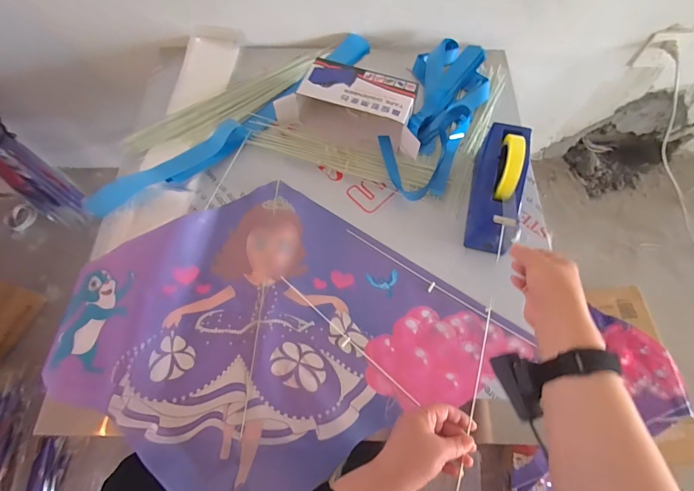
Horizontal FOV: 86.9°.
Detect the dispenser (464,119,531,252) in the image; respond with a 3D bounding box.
[{"bbox_3d":[0.253,-0.097,0.611,0.066,0.135,0.204,13,67,3],"label":"dispenser"}]

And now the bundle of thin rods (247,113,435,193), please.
[{"bbox_3d":[-0.021,-0.181,0.695,0.369,0.028,0.067,19,67,6],"label":"bundle of thin rods"}]

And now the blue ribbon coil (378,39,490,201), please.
[{"bbox_3d":[0.181,-0.267,0.739,0.162,0.038,0.408,21,67,7],"label":"blue ribbon coil"}]

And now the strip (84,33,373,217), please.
[{"bbox_3d":[-0.193,-0.250,0.720,0.640,0.026,0.067,-41,74,-17],"label":"strip"}]

